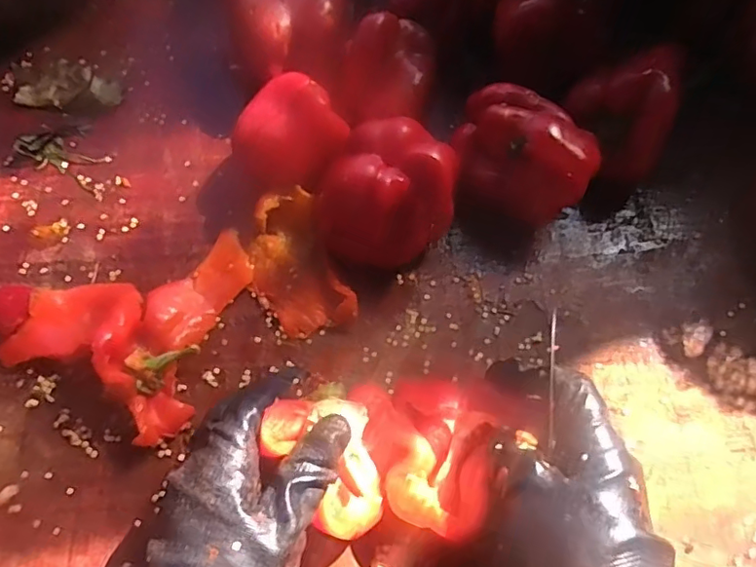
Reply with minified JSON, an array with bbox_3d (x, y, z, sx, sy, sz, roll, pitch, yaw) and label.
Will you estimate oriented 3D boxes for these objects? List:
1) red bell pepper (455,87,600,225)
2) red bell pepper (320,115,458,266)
[{"bbox_3d":[0.104,-0.091,0.414,0.105,0.069,0.078,30,68,11],"label":"red bell pepper"},{"bbox_3d":[0.004,-0.058,0.388,0.088,0.082,0.085,1,65,-2],"label":"red bell pepper"}]

